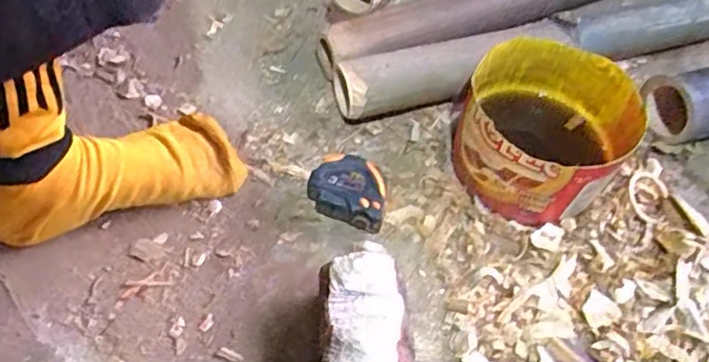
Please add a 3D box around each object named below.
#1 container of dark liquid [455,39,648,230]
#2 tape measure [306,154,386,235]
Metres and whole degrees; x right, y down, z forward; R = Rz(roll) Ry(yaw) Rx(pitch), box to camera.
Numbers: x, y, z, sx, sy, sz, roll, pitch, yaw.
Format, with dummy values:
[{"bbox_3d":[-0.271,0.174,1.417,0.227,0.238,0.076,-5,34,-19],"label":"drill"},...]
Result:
[{"bbox_3d":[0.171,-0.044,0.564,0.146,0.093,0.140,1,56,-1],"label":"container of dark liquid"},{"bbox_3d":[-0.003,0.006,0.558,0.077,0.039,0.059,21,58,12],"label":"tape measure"}]

